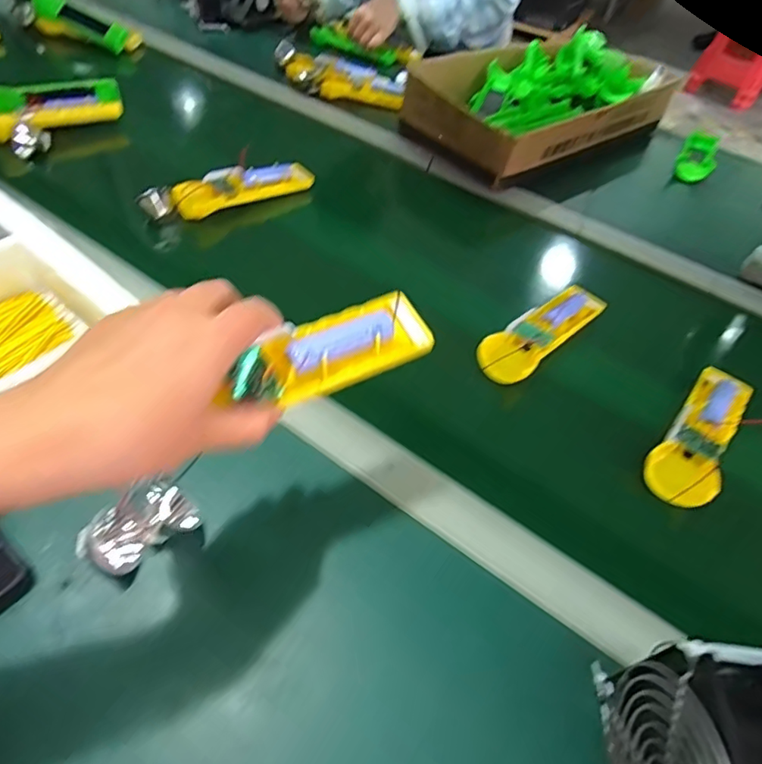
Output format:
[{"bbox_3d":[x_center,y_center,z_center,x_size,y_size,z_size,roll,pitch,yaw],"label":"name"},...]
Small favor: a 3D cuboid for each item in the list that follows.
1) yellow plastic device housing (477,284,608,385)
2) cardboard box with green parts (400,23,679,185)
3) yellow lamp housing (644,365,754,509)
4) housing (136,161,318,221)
[{"bbox_3d":[0.160,-0.053,0.531,0.051,0.025,0.166,39,58,23],"label":"yellow plastic device housing"},{"bbox_3d":[0.219,-0.413,0.779,0.353,0.088,0.222,-30,60,-26],"label":"cardboard box with green parts"},{"bbox_3d":[0.284,0.044,0.466,0.053,0.024,0.165,37,57,22],"label":"yellow lamp housing"},{"bbox_3d":[-0.184,-0.236,0.648,0.206,0.032,0.040,-25,58,-23],"label":"housing"}]

